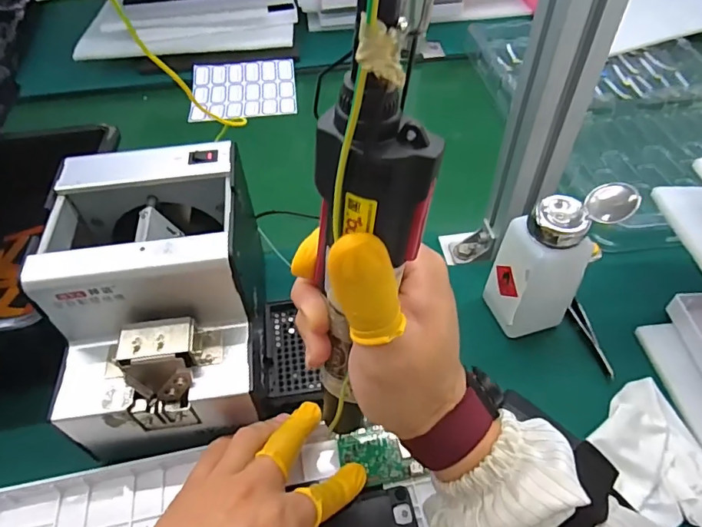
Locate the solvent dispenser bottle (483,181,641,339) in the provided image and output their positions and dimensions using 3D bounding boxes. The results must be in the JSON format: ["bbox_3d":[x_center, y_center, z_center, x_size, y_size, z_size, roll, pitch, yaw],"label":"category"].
[{"bbox_3d":[0.156,0.000,0.375,0.076,0.135,0.046,-9,49,-6],"label":"solvent dispenser bottle"}]

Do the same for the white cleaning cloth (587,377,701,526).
[{"bbox_3d":[0.219,0.139,0.337,0.071,0.019,0.103,-20,51,-15],"label":"white cleaning cloth"}]

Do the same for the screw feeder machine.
[{"bbox_3d":[-0.132,0.026,0.350,0.131,0.134,0.177,-8,49,-5],"label":"screw feeder machine"}]

